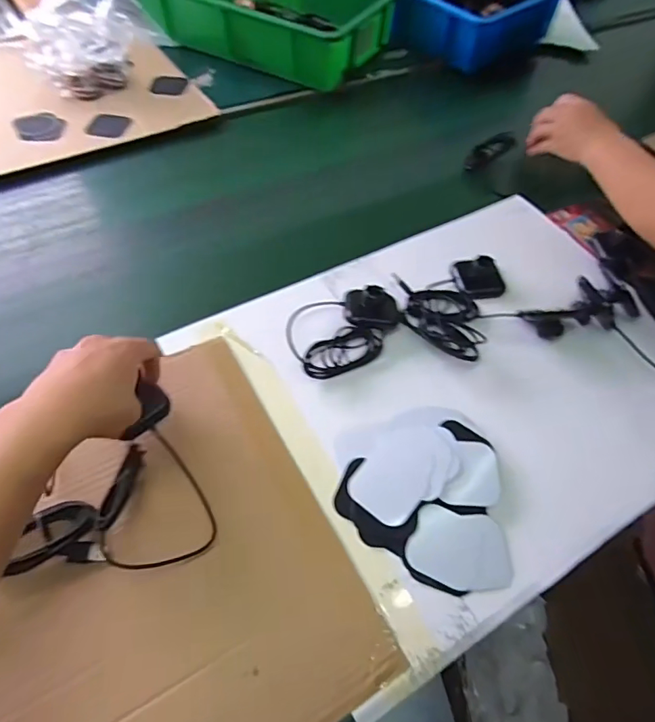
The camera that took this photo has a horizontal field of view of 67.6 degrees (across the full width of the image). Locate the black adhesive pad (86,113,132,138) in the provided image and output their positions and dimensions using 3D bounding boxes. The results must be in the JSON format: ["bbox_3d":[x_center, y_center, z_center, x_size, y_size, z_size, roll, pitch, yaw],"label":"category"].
[{"bbox_3d":[-0.317,-0.341,0.712,0.049,0.006,0.056,6,55,0],"label":"black adhesive pad"}]

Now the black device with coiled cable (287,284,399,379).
[{"bbox_3d":[0.021,-0.038,0.513,0.133,0.029,0.081,-31,63,-23],"label":"black device with coiled cable"}]

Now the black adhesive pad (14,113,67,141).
[{"bbox_3d":[-0.404,-0.330,0.691,0.063,0.007,0.062,-22,60,-19],"label":"black adhesive pad"}]

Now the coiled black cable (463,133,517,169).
[{"bbox_3d":[0.241,-0.314,0.732,0.077,0.017,0.037,-24,49,29],"label":"coiled black cable"}]

